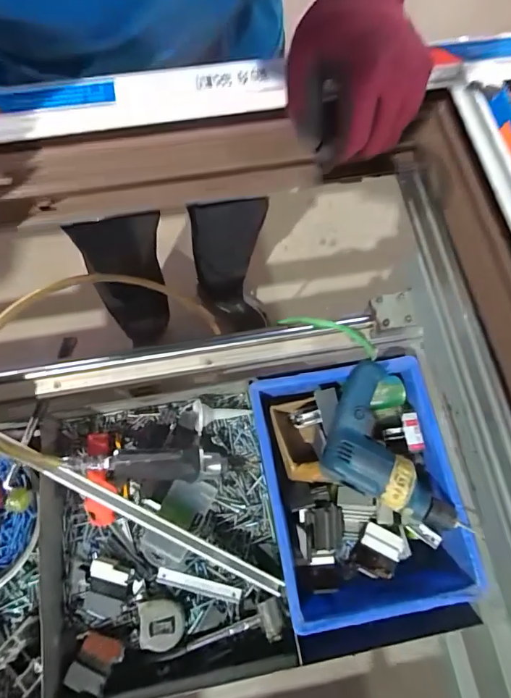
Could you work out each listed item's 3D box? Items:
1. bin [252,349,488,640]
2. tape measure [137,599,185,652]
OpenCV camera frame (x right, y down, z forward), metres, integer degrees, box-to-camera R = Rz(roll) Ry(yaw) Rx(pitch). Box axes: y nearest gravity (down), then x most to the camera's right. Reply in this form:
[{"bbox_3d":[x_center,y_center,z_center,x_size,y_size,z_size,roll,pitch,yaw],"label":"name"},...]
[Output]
[{"bbox_3d":[0.151,0.207,0.653,0.265,0.091,0.359,-10,73,-4],"label":"bin"},{"bbox_3d":[-0.137,0.399,0.619,0.062,0.028,0.065,-8,73,-4],"label":"tape measure"}]

